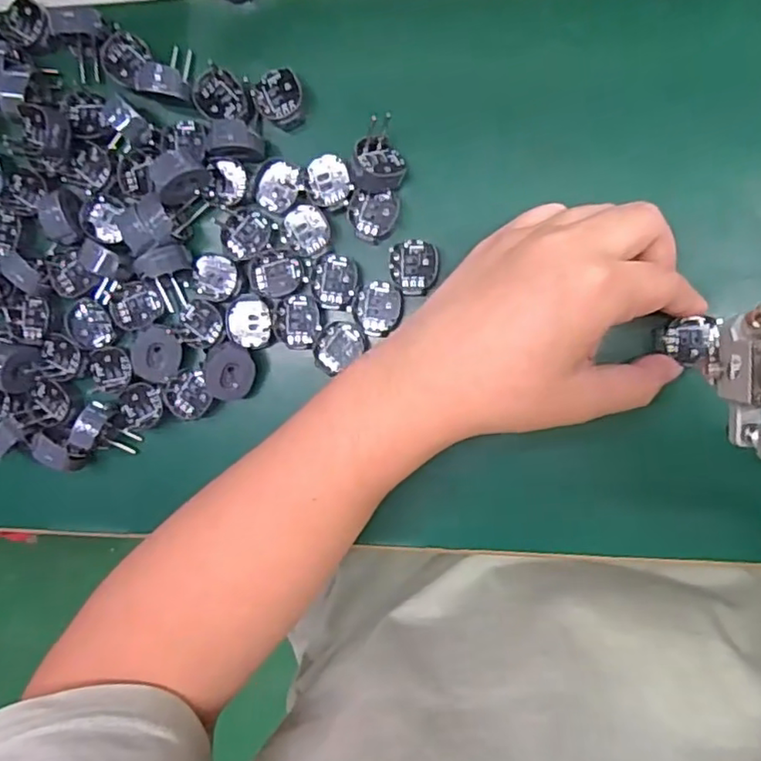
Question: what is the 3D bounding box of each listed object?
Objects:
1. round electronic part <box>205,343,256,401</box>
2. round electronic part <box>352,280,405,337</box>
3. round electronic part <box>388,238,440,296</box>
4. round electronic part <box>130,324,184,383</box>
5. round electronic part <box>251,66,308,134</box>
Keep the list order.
[{"bbox_3d":[-0.080,-0.004,0.327,0.024,0.012,0.030,20,95,6],"label":"round electronic part"},{"bbox_3d":[-0.001,-0.037,0.319,0.025,0.004,0.027,0,93,7],"label":"round electronic part"},{"bbox_3d":[0.017,-0.058,0.315,0.025,0.004,0.028,-7,92,7],"label":"round electronic part"},{"bbox_3d":[-0.120,-0.014,0.331,0.025,0.008,0.029,21,91,-19],"label":"round electronic part"},{"bbox_3d":[-0.051,-0.146,0.321,0.024,0.008,0.031,-30,89,8],"label":"round electronic part"}]

